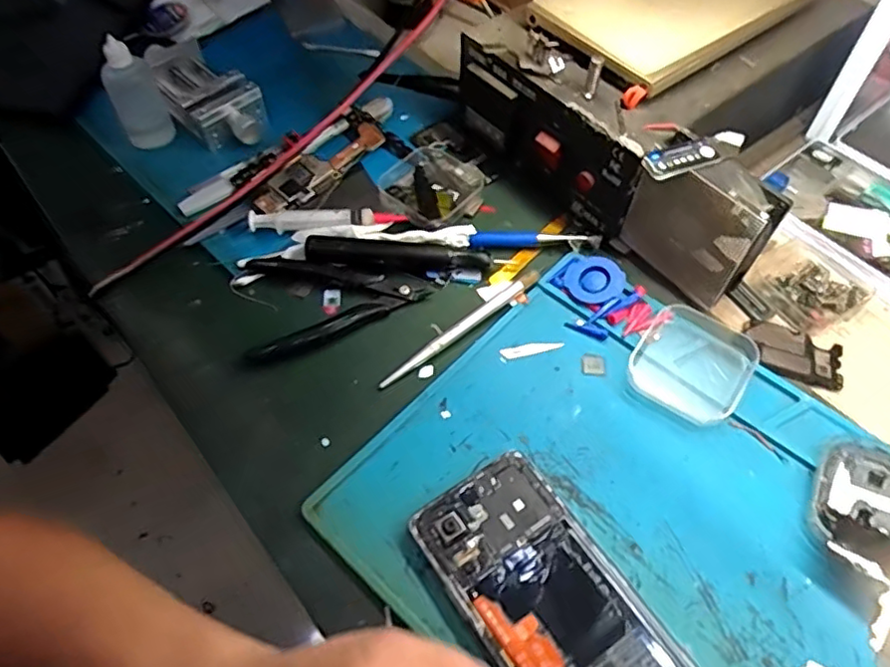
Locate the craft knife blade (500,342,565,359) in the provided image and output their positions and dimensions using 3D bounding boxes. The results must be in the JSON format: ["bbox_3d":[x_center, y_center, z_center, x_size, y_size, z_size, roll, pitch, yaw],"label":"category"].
[{"bbox_3d":[0.054,0.010,0.399,0.039,0.004,0.008,-11,70,-8],"label":"craft knife blade"}]

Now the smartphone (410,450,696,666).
[{"bbox_3d":[0.055,0.136,0.307,0.075,0.014,0.159,-31,60,-19],"label":"smartphone"}]

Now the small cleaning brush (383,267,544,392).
[{"bbox_3d":[0.012,-0.005,0.405,0.128,0.008,0.008,-35,62,-21],"label":"small cleaning brush"}]

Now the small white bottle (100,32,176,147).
[{"bbox_3d":[-0.236,-0.182,0.486,0.036,0.088,0.038,-25,61,-17],"label":"small white bottle"}]

